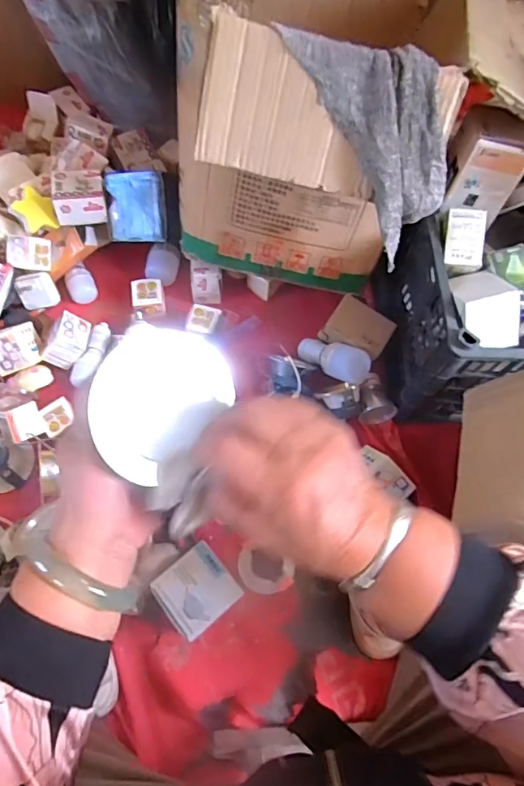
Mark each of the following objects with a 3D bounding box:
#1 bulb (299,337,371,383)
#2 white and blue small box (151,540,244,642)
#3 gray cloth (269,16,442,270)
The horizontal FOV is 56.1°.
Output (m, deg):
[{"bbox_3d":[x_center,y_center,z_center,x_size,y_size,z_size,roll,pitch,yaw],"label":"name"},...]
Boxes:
[{"bbox_3d":[0.117,-0.060,0.850,0.138,0.051,0.053,26,66,40],"label":"bulb"},{"bbox_3d":[-0.092,0.277,0.694,0.099,0.019,0.096,-38,75,-16],"label":"white and blue small box"},{"bbox_3d":[0.146,-0.309,0.562,0.125,0.034,0.265,-28,110,14],"label":"gray cloth"}]

